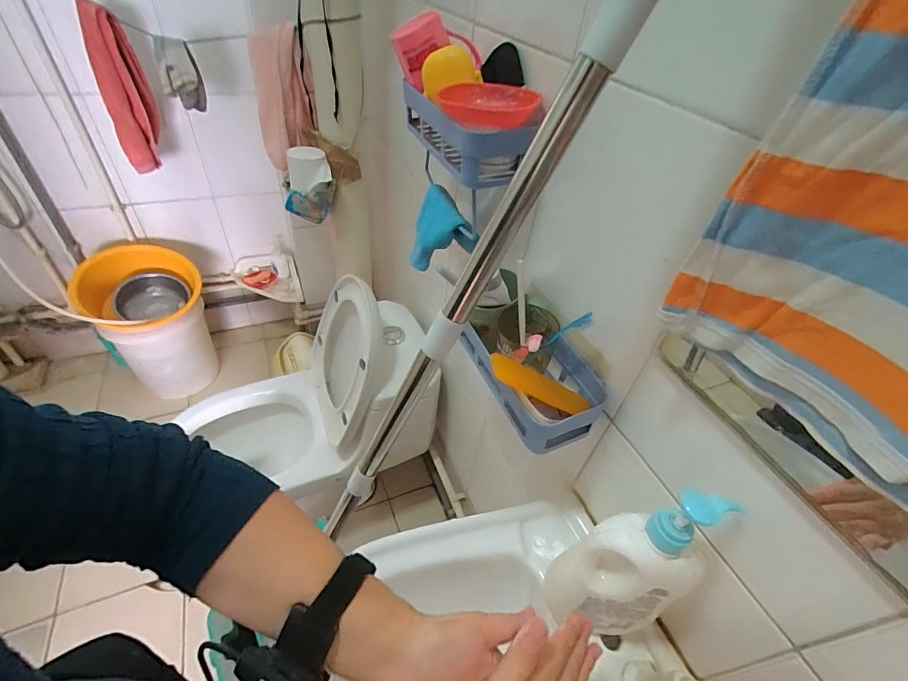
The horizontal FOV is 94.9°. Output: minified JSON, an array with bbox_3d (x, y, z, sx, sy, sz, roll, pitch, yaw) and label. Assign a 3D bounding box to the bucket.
[{"bbox_3d":[-1.067,-0.045,1.517,0.346,0.491,0.322,4,43,-4],"label":"bucket"}]

